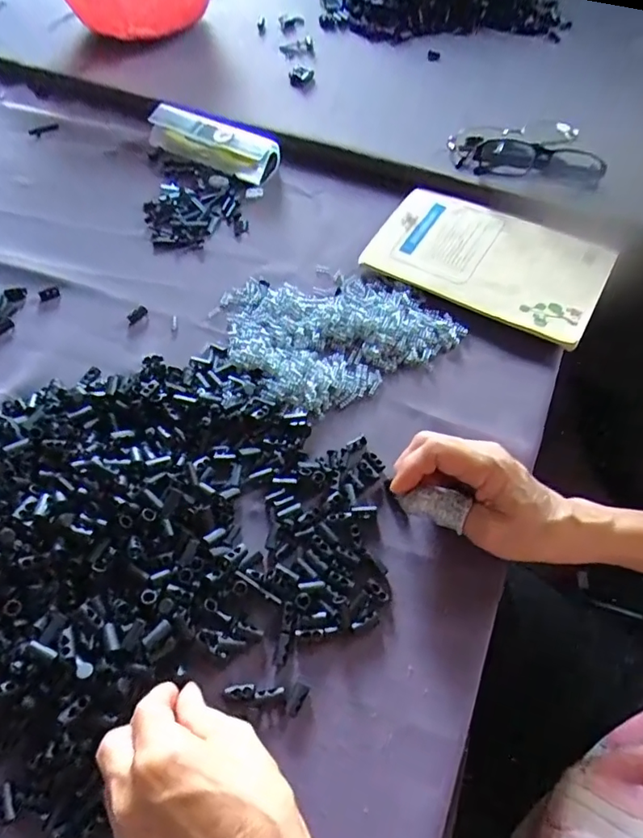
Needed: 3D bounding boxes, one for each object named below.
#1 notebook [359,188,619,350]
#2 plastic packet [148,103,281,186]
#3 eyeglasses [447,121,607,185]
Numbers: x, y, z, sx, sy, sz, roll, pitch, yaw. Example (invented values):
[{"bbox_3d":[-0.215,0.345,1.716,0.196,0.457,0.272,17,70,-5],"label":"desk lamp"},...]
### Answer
[{"bbox_3d":[0.153,-0.154,0.473,0.203,0.011,0.133,28,63,16],"label":"notebook"},{"bbox_3d":[-0.124,-0.307,0.573,0.163,0.035,0.050,27,64,18],"label":"plastic packet"},{"bbox_3d":[0.207,-0.276,0.522,0.157,0.044,0.069,16,61,13],"label":"eyeglasses"}]

